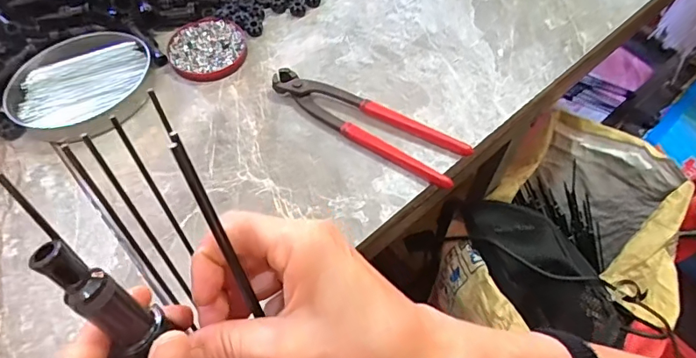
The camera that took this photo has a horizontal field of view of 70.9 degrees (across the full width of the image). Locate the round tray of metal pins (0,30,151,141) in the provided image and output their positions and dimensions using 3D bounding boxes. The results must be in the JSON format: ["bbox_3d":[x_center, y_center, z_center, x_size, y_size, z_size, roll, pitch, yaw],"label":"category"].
[{"bbox_3d":[-0.262,-0.093,0.482,0.131,0.022,0.109,-13,59,-8],"label":"round tray of metal pins"}]

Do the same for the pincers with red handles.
[{"bbox_3d":[0.018,-0.058,0.464,0.197,0.017,0.057,28,62,16],"label":"pincers with red handles"}]

